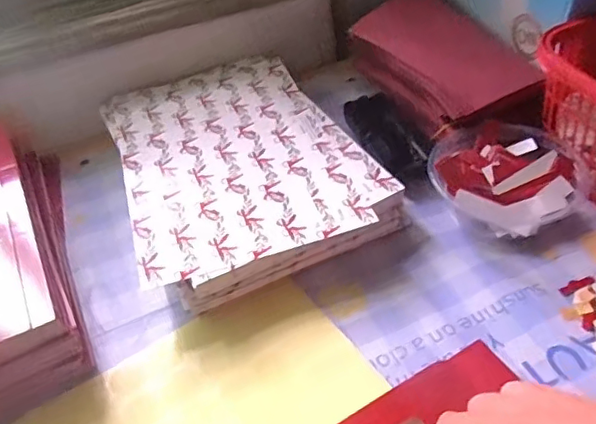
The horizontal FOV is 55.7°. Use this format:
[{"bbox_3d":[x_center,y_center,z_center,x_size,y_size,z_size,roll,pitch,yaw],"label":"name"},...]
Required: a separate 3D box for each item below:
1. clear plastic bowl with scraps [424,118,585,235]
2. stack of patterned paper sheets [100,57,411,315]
[{"bbox_3d":[0.165,-0.025,0.457,0.112,0.045,0.099,16,49,20],"label":"clear plastic bowl with scraps"},{"bbox_3d":[-0.055,-0.041,0.503,0.194,0.045,0.264,-20,47,-14],"label":"stack of patterned paper sheets"}]

